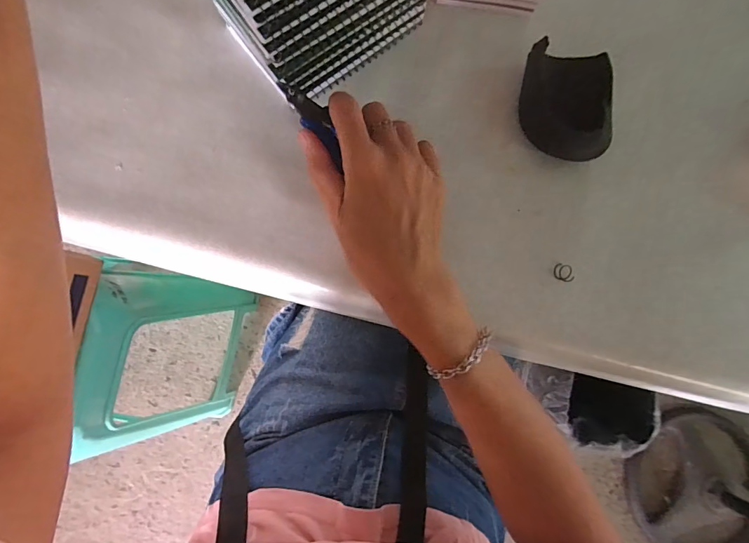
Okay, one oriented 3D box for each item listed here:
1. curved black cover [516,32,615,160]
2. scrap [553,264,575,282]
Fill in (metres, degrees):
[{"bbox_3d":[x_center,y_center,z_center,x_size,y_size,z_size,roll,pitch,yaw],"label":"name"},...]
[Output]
[{"bbox_3d":[0.146,-0.128,0.305,0.060,0.030,0.078,6,82,-3],"label":"curved black cover"},{"bbox_3d":[0.142,0.001,0.298,0.013,0.006,0.014,5,82,-3],"label":"scrap"}]

